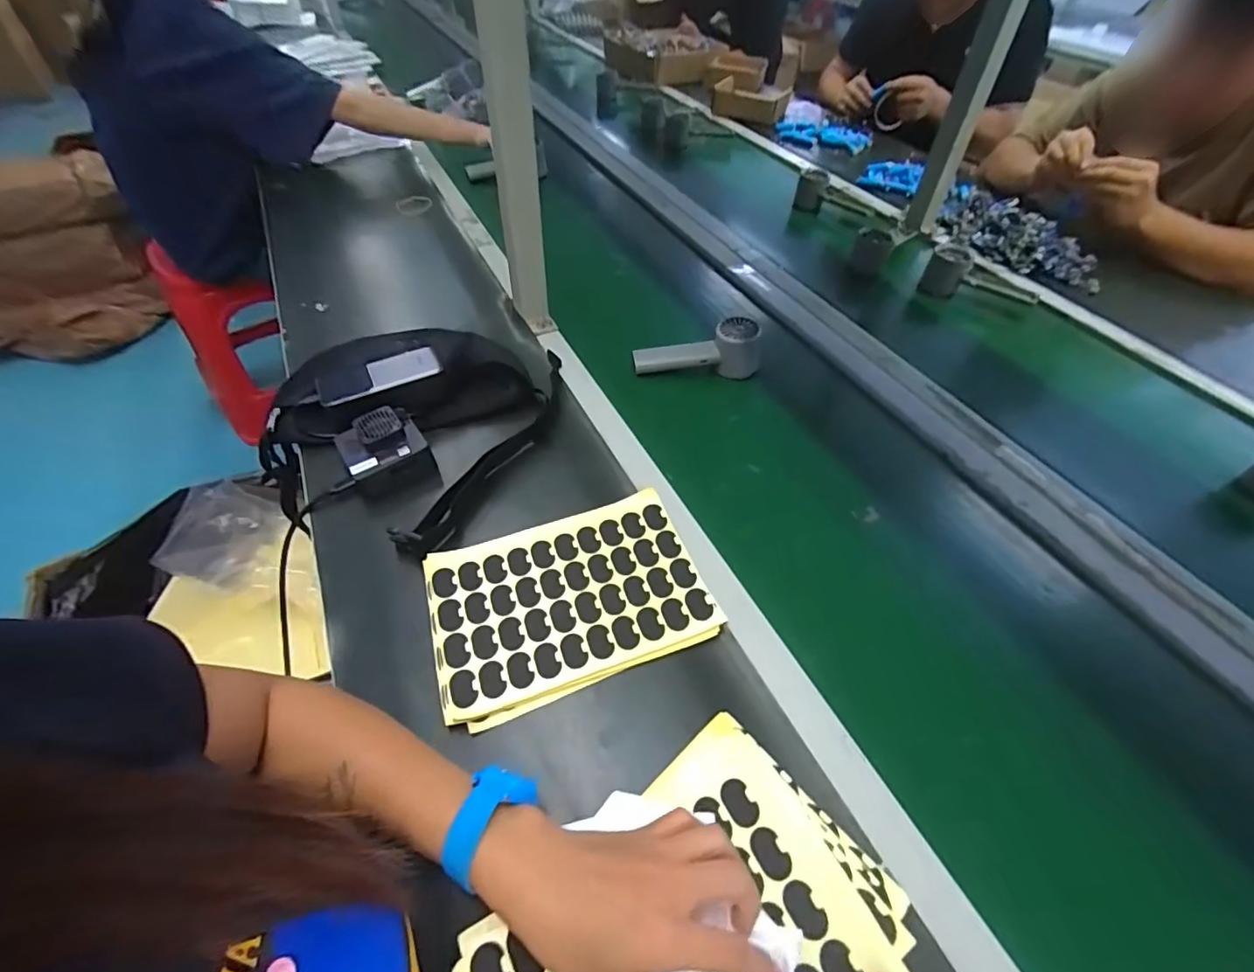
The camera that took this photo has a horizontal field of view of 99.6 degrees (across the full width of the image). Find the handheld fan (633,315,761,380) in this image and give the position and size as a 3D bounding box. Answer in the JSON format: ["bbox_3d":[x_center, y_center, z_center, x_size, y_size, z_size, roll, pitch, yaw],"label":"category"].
[{"bbox_3d":[0.087,-0.166,0.652,0.150,0.059,0.049,-7,50,-9],"label":"handheld fan"}]

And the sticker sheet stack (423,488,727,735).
[{"bbox_3d":[-0.054,0.091,0.454,0.221,0.016,0.155,-15,52,-15],"label":"sticker sheet stack"}]

